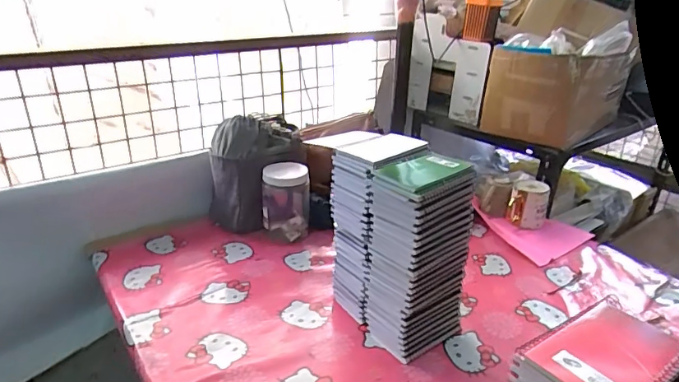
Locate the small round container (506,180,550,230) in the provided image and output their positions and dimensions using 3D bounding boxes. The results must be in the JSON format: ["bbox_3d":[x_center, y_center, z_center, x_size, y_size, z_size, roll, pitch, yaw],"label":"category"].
[{"bbox_3d":[0.446,0.034,1.095,0.082,0.100,0.082,0,25,0],"label":"small round container"}]

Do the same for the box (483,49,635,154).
[{"bbox_3d":[0.565,-0.265,1.216,0.331,0.205,0.232,-17,29,-35],"label":"box"}]

